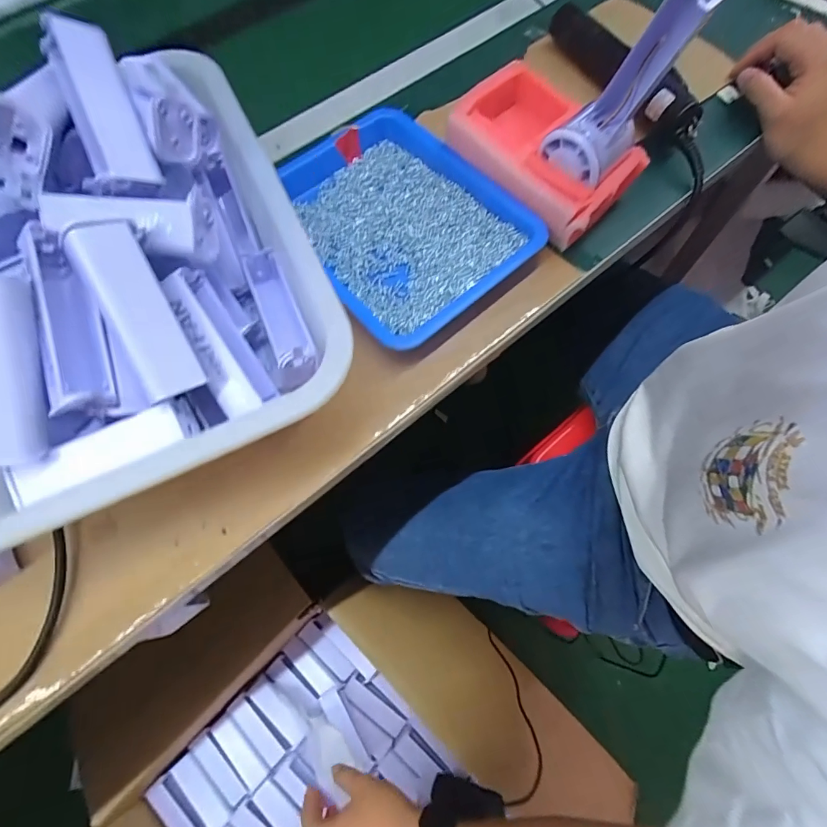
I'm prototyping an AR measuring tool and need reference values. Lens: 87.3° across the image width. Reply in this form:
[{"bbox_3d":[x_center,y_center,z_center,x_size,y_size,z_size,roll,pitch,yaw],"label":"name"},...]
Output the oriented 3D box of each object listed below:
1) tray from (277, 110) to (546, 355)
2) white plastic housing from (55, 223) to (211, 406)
[{"bbox_3d":[-0.013,-0.168,0.378,0.162,0.034,0.210,-39,73,-13],"label":"tray"},{"bbox_3d":[-0.156,-0.057,0.247,0.032,0.017,0.097,-21,109,-7],"label":"white plastic housing"}]

